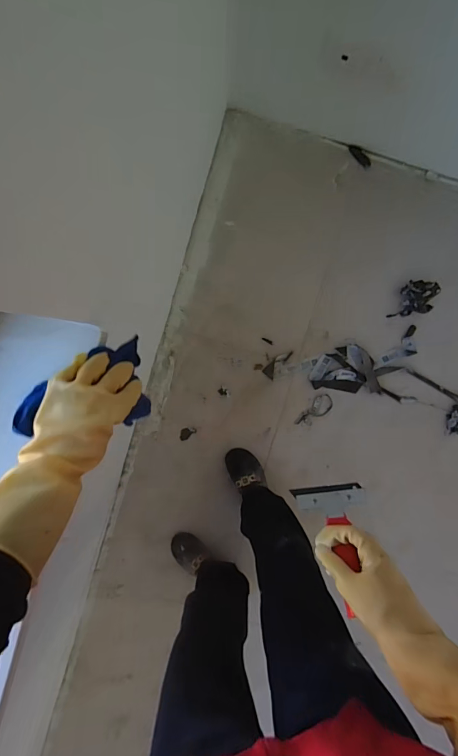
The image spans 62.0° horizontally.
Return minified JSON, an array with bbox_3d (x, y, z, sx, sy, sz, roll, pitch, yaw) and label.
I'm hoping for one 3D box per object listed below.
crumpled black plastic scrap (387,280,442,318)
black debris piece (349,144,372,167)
[{"bbox_3d":[0.488,-0.211,1.007,0.108,0.058,0.093,0,95,2],"label":"crumpled black plastic scrap"},{"bbox_3d":[0.351,-0.596,1.017,0.028,0.009,0.074,-42,92,4],"label":"black debris piece"}]

